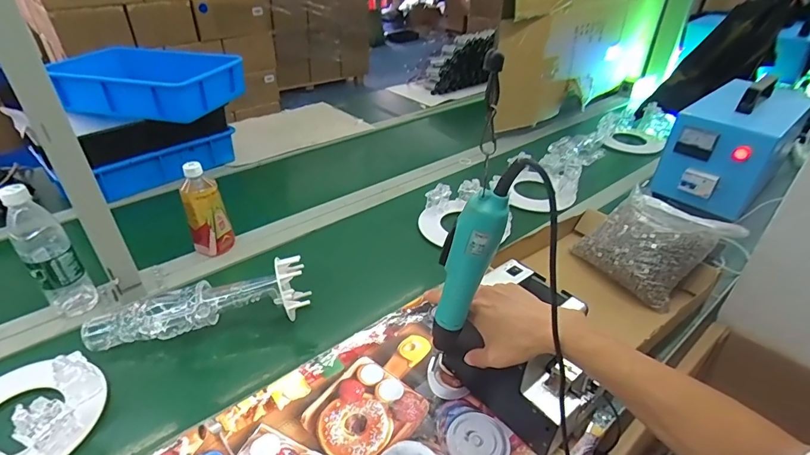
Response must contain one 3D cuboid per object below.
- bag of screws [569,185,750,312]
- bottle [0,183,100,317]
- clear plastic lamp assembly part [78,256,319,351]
[{"bbox_3d":[0.462,0.032,0.815,0.173,0.120,0.195,-17,38,-26],"label":"bag of screws"},{"bbox_3d":[-0.568,0.042,0.687,0.062,0.227,0.066,28,42,35],"label":"bottle"},{"bbox_3d":[-0.328,0.129,0.683,0.325,0.095,0.081,-10,35,-15],"label":"clear plastic lamp assembly part"}]

